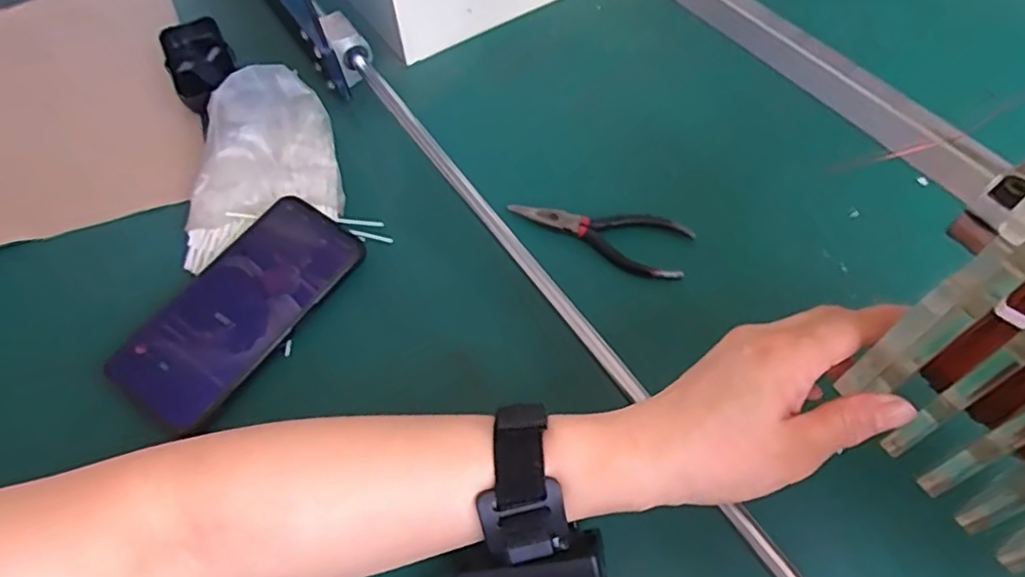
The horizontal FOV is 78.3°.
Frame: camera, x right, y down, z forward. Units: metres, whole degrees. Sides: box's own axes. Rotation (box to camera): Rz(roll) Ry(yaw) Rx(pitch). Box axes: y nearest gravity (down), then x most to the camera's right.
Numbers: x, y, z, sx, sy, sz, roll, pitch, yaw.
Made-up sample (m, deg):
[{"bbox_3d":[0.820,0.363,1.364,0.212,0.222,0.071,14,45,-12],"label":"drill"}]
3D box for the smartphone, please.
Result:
[{"bbox_3d":[-0.174,0.008,0.402,0.074,0.007,0.159,28,63,20],"label":"smartphone"}]

